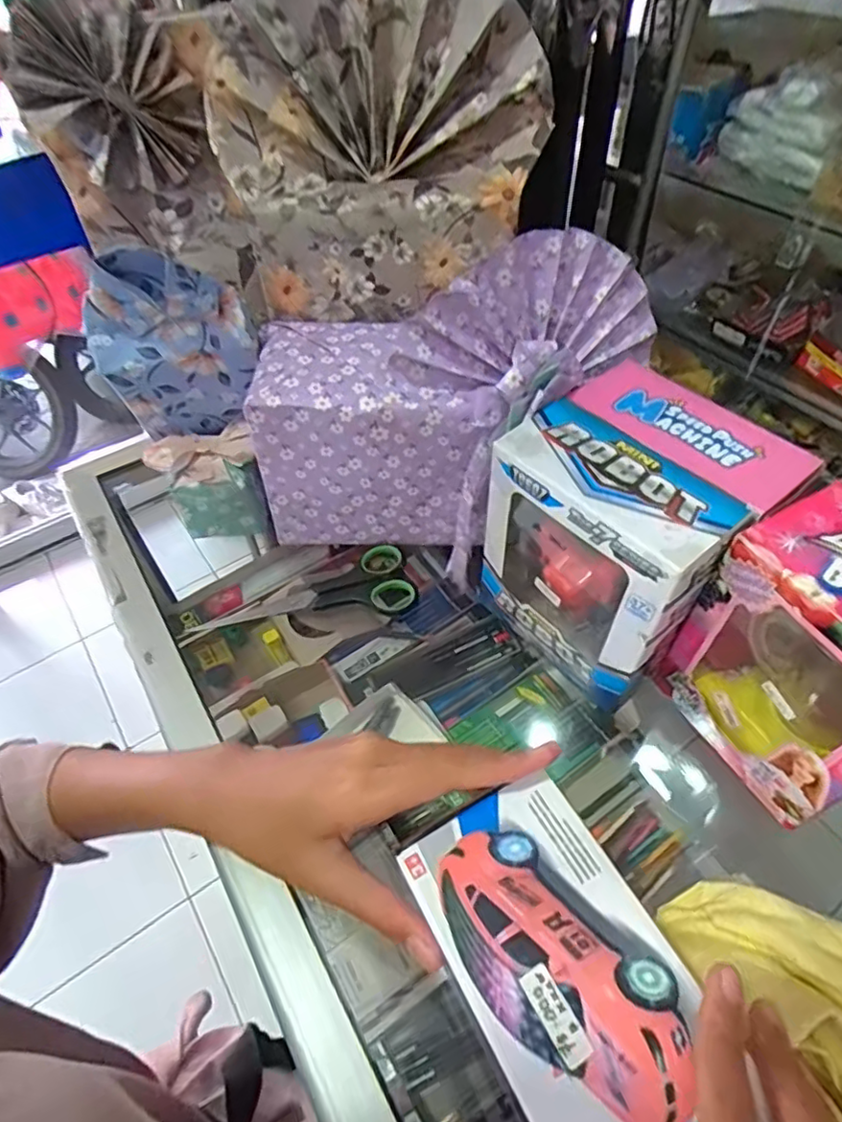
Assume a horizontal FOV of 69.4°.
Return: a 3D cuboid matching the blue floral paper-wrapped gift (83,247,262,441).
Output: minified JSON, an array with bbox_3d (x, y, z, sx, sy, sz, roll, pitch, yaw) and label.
[{"bbox_3d":[-0.161,-0.139,0.407,0.099,0.143,0.024,-15,52,-9],"label":"blue floral paper-wrapped gift"}]

